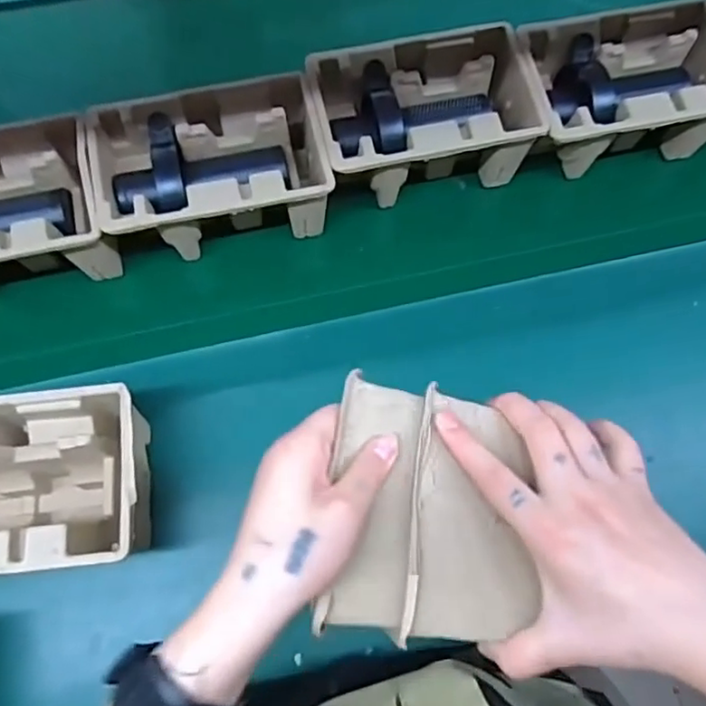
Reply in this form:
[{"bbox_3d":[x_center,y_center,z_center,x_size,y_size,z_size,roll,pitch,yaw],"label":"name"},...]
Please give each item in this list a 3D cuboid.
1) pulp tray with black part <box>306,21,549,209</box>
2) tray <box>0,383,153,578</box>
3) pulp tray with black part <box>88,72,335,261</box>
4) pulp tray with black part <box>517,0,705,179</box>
[{"bbox_3d":[0.072,-0.250,0.666,0.217,0.095,0.144,-13,73,-4],"label":"pulp tray with black part"},{"bbox_3d":[-0.302,0.118,0.541,0.247,0.115,0.136,-7,72,-2],"label":"tray"},{"bbox_3d":[-0.143,-0.187,0.643,0.223,0.098,0.144,-14,73,-5],"label":"pulp tray with black part"},{"bbox_3d":[0.290,-0.285,0.682,0.222,0.100,0.155,-9,73,-3],"label":"pulp tray with black part"}]

